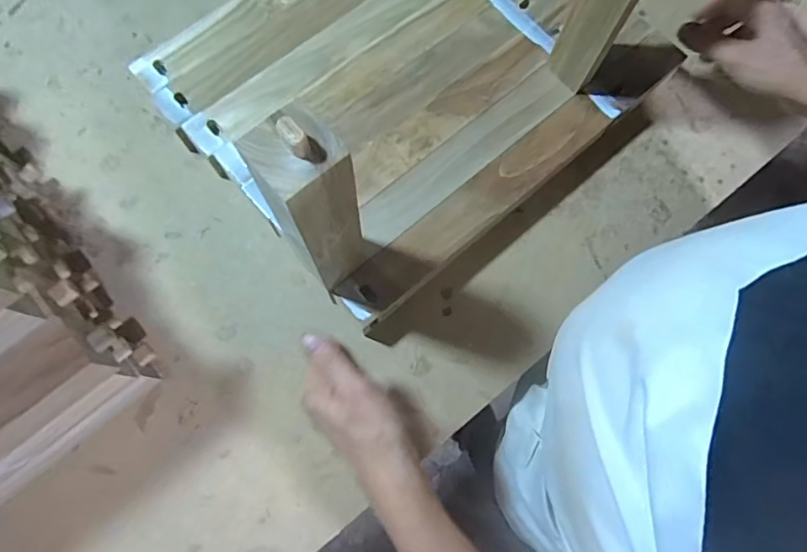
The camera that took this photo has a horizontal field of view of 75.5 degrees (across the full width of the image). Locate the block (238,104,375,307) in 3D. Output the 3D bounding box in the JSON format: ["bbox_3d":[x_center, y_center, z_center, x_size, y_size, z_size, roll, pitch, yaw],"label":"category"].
[{"bbox_3d":[-0.061,-0.044,0.345,0.054,0.167,0.053,41,76,8],"label":"block"}]

